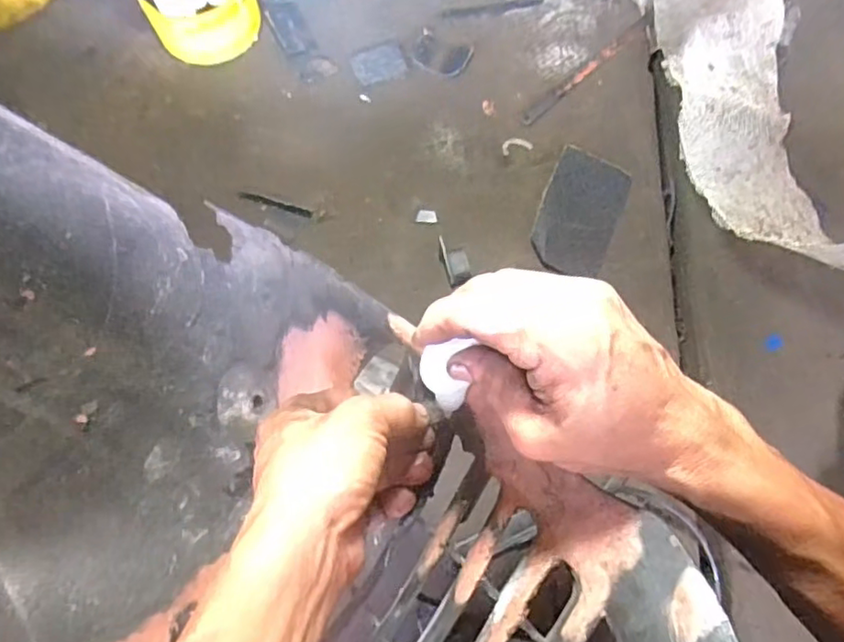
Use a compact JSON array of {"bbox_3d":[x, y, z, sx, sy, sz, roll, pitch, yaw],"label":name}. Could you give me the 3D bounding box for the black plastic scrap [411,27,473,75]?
[{"bbox_3d":[0.019,-0.264,0.616,0.056,0.004,0.042,21,74,8],"label":"black plastic scrap"}]

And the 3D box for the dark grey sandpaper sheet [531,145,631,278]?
[{"bbox_3d":[0.142,-0.098,0.559,0.067,0.015,0.113,20,74,8],"label":"dark grey sandpaper sheet"}]

